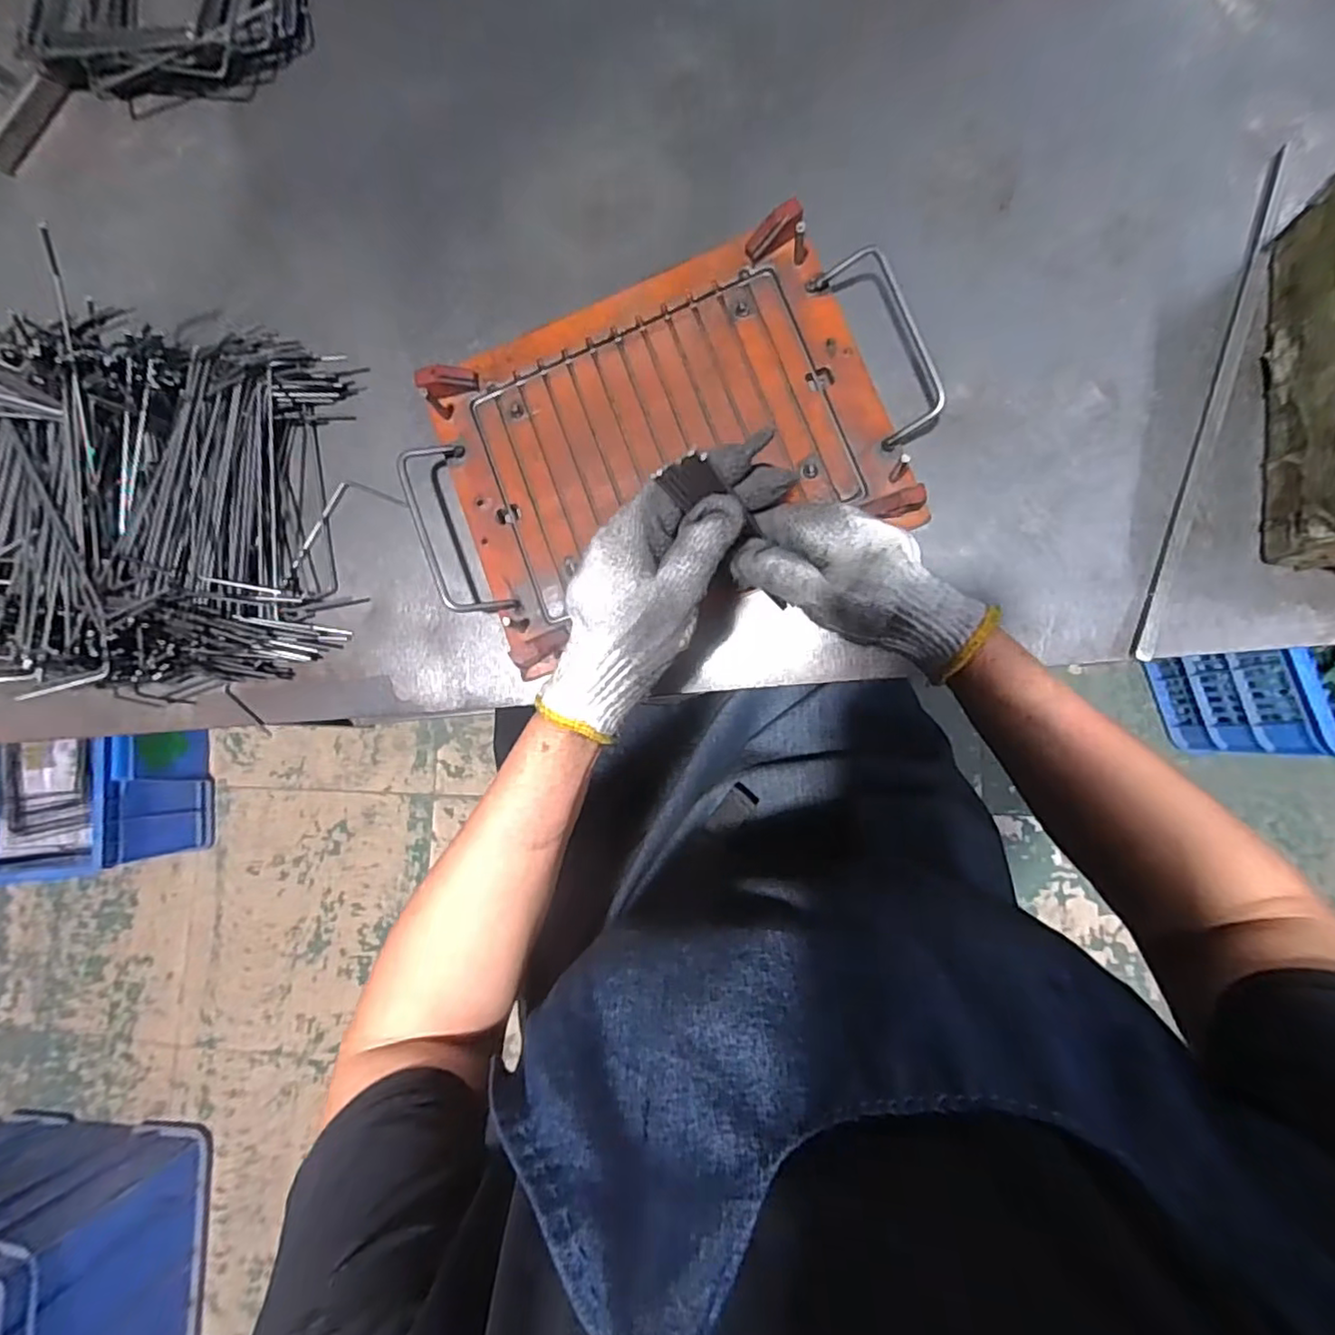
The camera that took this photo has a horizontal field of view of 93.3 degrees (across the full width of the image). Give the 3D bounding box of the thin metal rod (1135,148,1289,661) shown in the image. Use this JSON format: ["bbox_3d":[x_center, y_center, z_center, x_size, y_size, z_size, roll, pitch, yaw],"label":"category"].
[{"bbox_3d":[0.361,-0.178,0.418,0.012,0.004,0.358,17,86,9],"label":"thin metal rod"}]

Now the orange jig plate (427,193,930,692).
[{"bbox_3d":[-0.006,-0.162,0.455,0.302,0.030,0.235,-22,81,4],"label":"orange jig plate"}]

